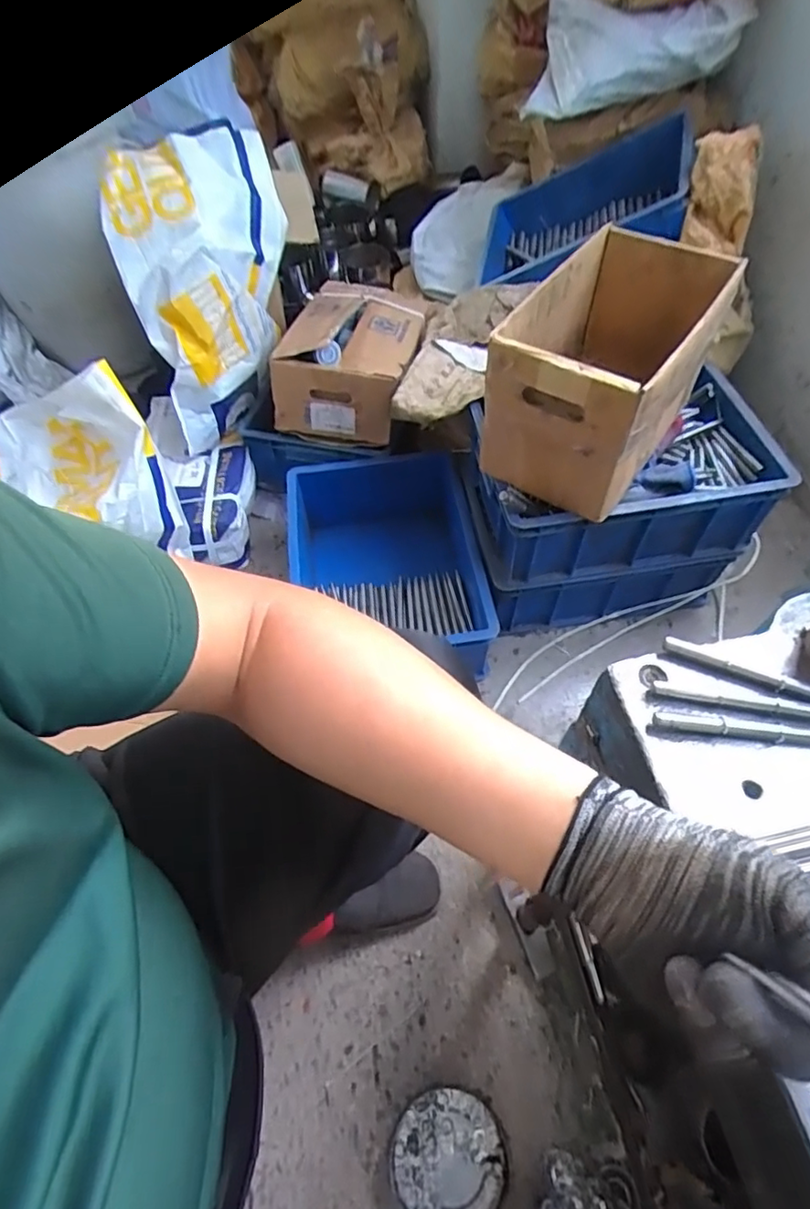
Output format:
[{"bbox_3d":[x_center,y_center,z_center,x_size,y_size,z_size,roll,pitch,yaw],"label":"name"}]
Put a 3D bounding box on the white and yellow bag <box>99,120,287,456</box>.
[{"bbox_3d":[-0.338,-0.558,1.047,0.265,0.358,0.354,-9,57,-4],"label":"white and yellow bag"}]

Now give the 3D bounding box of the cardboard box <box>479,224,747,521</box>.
[{"bbox_3d":[0.268,-0.310,0.774,0.197,0.193,0.319,31,63,20],"label":"cardboard box"}]

